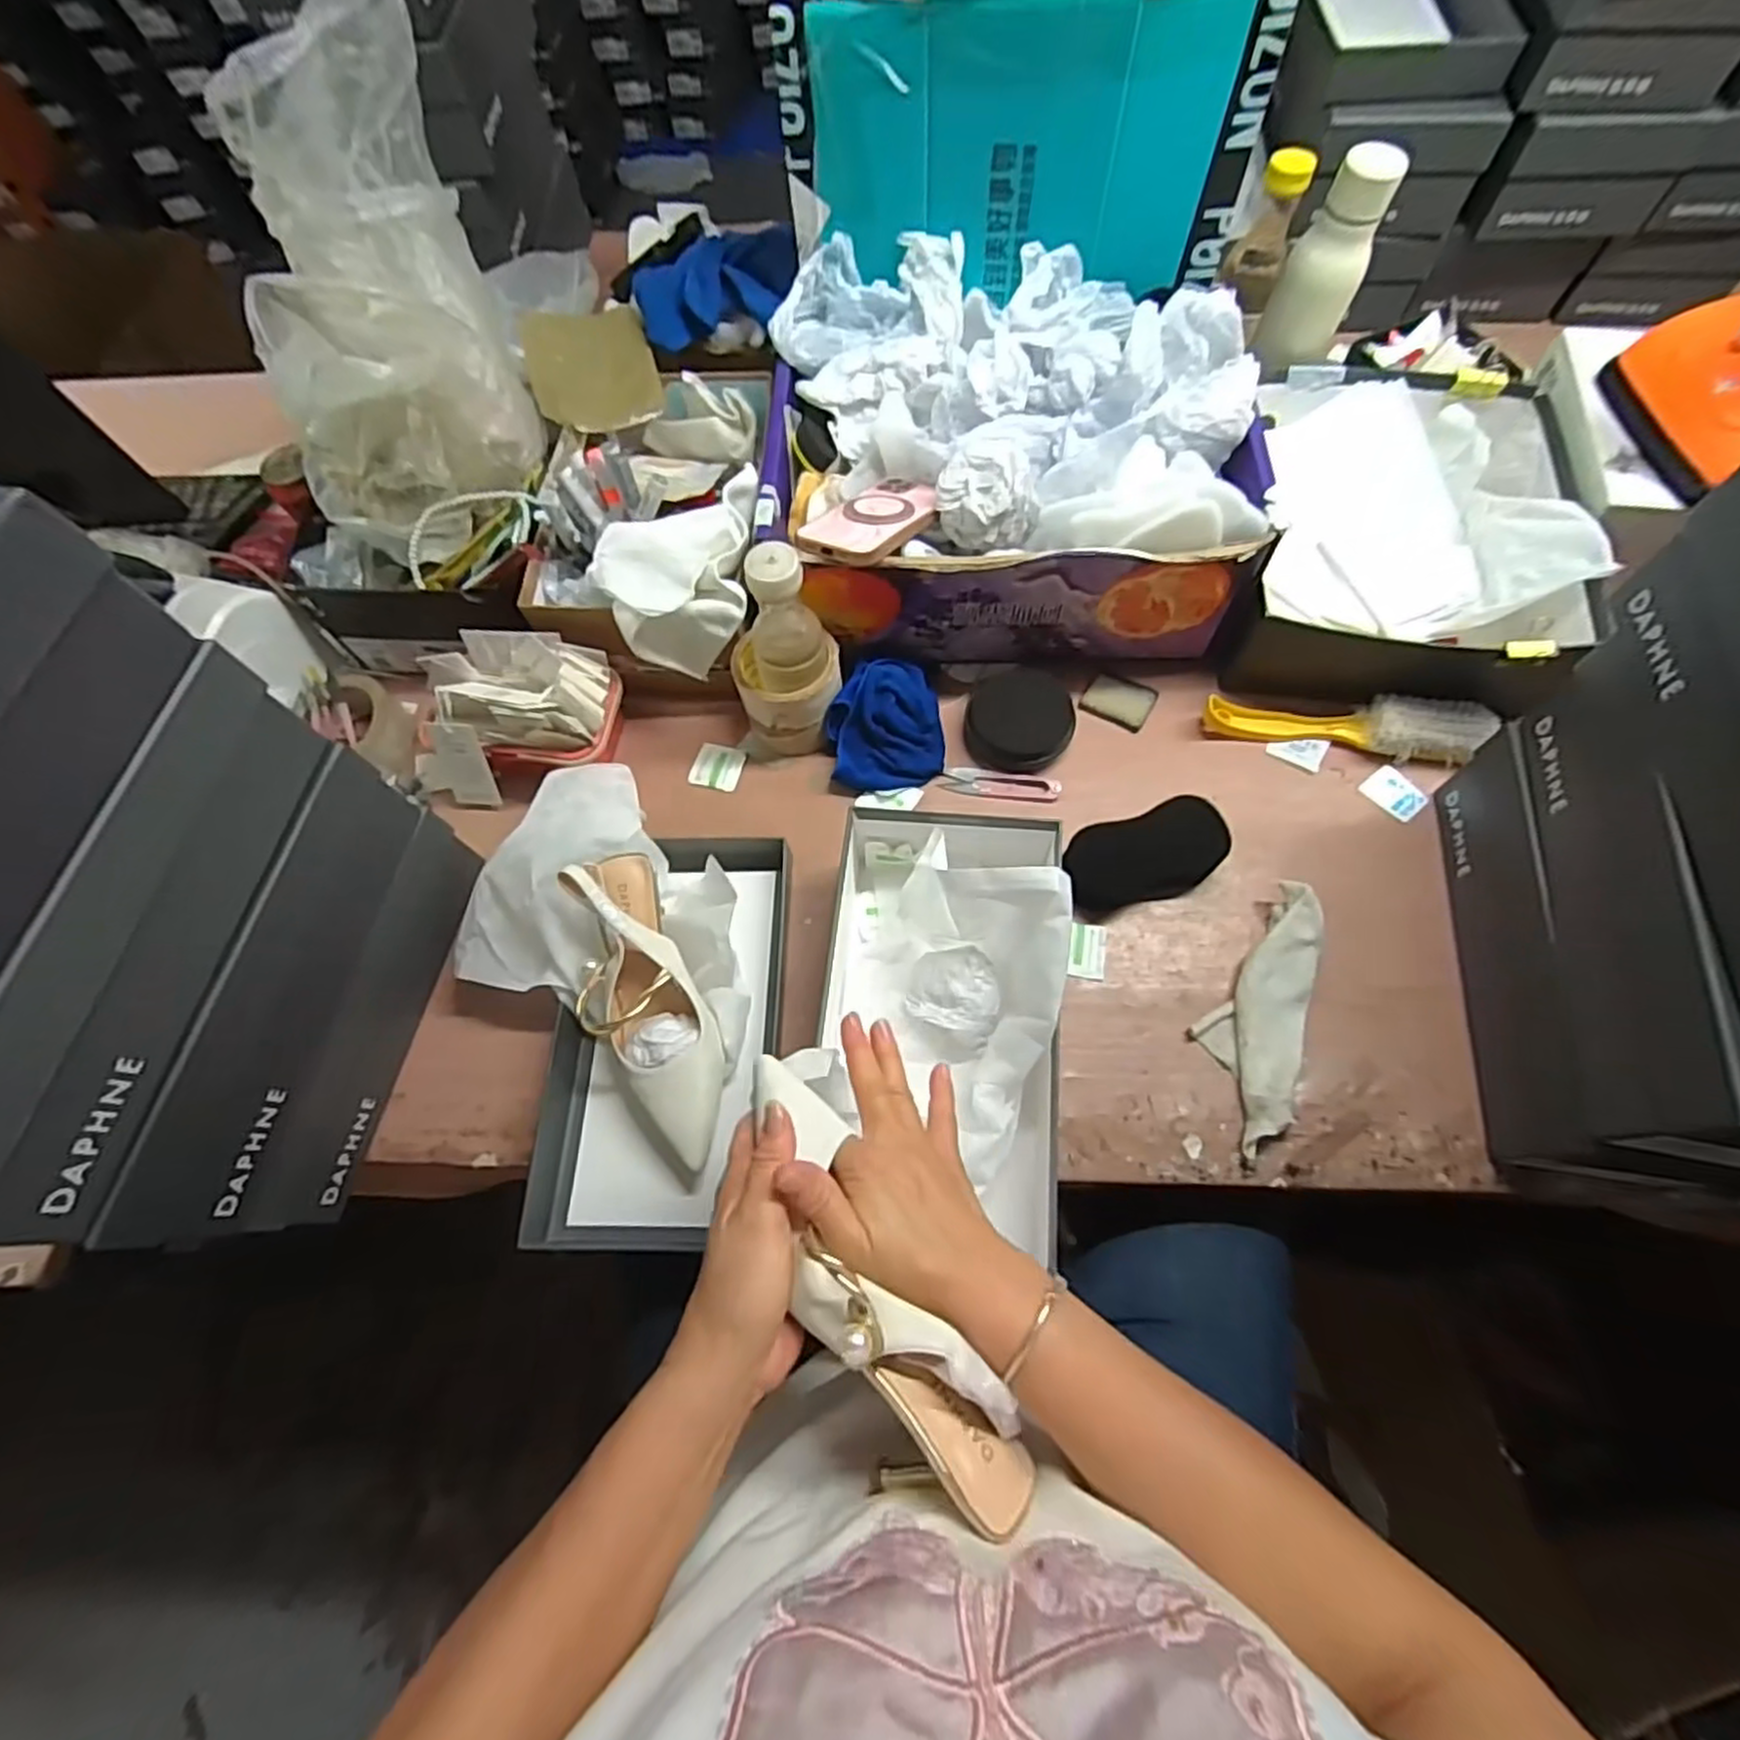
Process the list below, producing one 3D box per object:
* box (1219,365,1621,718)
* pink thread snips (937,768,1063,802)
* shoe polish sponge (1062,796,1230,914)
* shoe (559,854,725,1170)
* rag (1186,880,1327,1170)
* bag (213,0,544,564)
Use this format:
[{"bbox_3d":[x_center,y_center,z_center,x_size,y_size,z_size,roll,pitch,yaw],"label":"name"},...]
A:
[{"bbox_3d":[0.467,-0.300,0.674,0.253,0.101,0.332,12,68,8],"label":"box"},{"bbox_3d":[0.115,-0.077,0.666,0.101,0.010,0.027,6,67,6],"label":"pink thread snips"},{"bbox_3d":[0.222,-0.013,0.612,0.123,0.039,0.065,-16,67,-3],"label":"shoe polish sponge"},{"bbox_3d":[-0.164,0.101,0.548,0.084,0.081,0.224,-22,67,-6],"label":"shoe"},{"bbox_3d":[0.288,0.105,0.559,0.071,0.037,0.197,21,70,12],"label":"rag"},{"bbox_3d":[-0.400,-0.462,0.607,0.177,0.175,0.359,1,109,4],"label":"bag"}]

